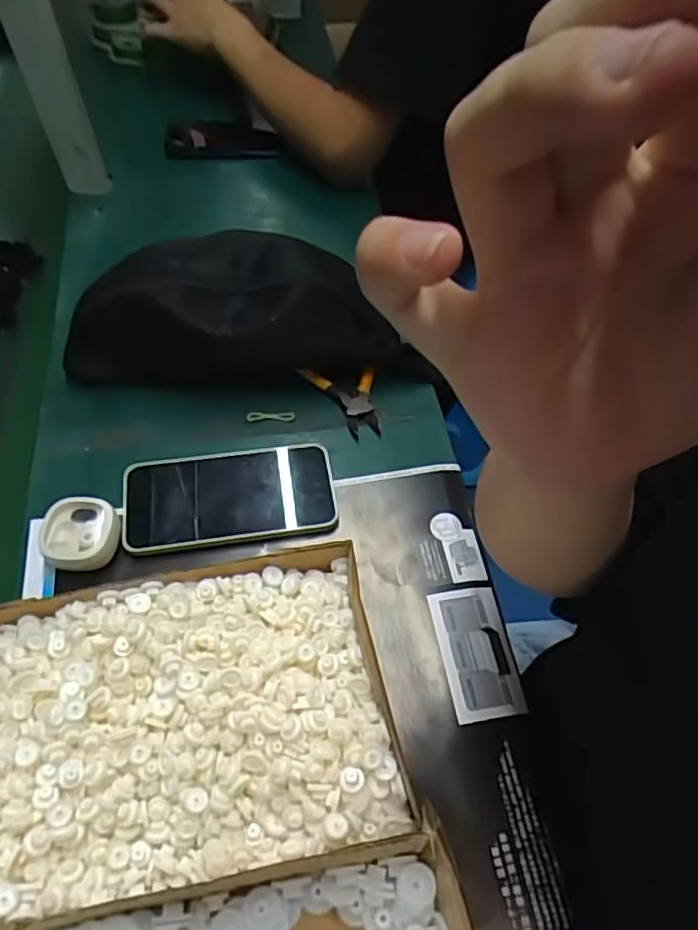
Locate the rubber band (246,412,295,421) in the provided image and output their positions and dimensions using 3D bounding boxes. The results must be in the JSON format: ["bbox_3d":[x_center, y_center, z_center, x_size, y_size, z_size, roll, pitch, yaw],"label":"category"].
[{"bbox_3d":[-0.068,-0.043,0.537,0.042,0.004,0.007,-1,57,-2],"label":"rubber band"}]

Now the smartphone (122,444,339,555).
[{"bbox_3d":[-0.094,0.023,0.485,0.162,0.017,0.080,-9,58,-8],"label":"smartphone"}]

